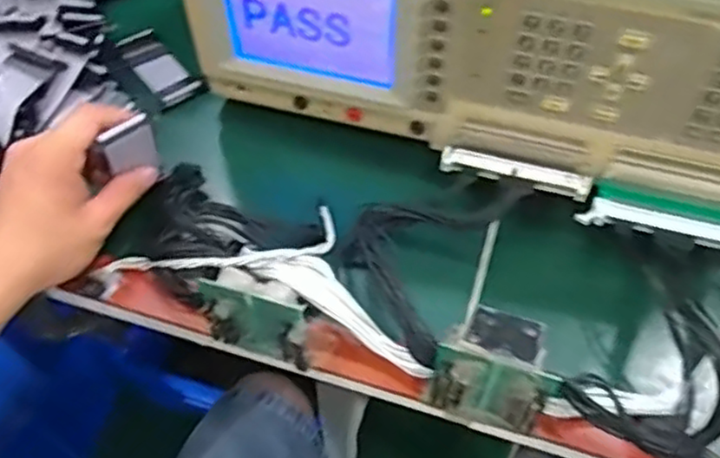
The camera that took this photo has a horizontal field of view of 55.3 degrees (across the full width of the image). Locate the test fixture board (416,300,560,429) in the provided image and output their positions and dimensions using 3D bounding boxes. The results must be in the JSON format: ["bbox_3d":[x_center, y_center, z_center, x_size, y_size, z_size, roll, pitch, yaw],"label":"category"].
[{"bbox_3d":[0.075,0.081,0.386,0.064,0.071,0.039,17,57,13],"label":"test fixture board"}]

